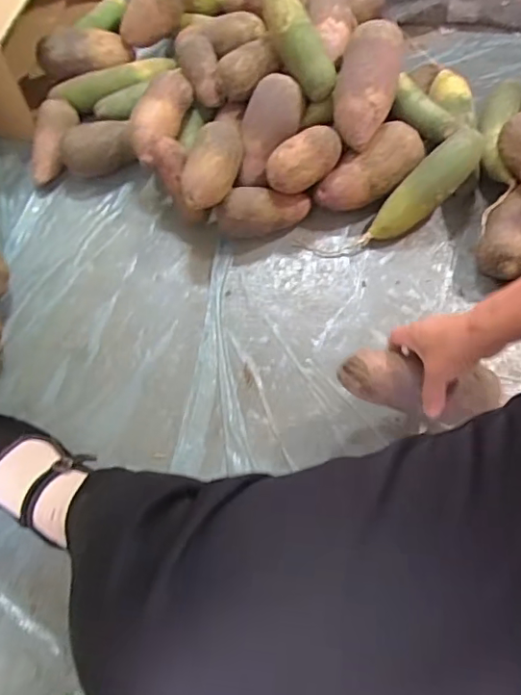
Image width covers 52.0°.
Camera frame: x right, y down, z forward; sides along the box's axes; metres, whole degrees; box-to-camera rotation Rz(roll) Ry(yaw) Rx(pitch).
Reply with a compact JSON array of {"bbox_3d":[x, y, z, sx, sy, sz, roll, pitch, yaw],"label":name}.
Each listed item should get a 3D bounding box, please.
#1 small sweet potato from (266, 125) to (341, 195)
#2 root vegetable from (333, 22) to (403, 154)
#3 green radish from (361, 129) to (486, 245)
[{"bbox_3d":[0.060,-0.258,0.726,0.108,0.053,0.063,-38,70,-16],"label":"small sweet potato"},{"bbox_3d":[0.146,-0.357,0.738,0.080,0.058,0.162,11,92,-4],"label":"root vegetable"},{"bbox_3d":[0.224,-0.222,0.733,0.209,0.055,0.054,-44,69,5],"label":"green radish"}]

